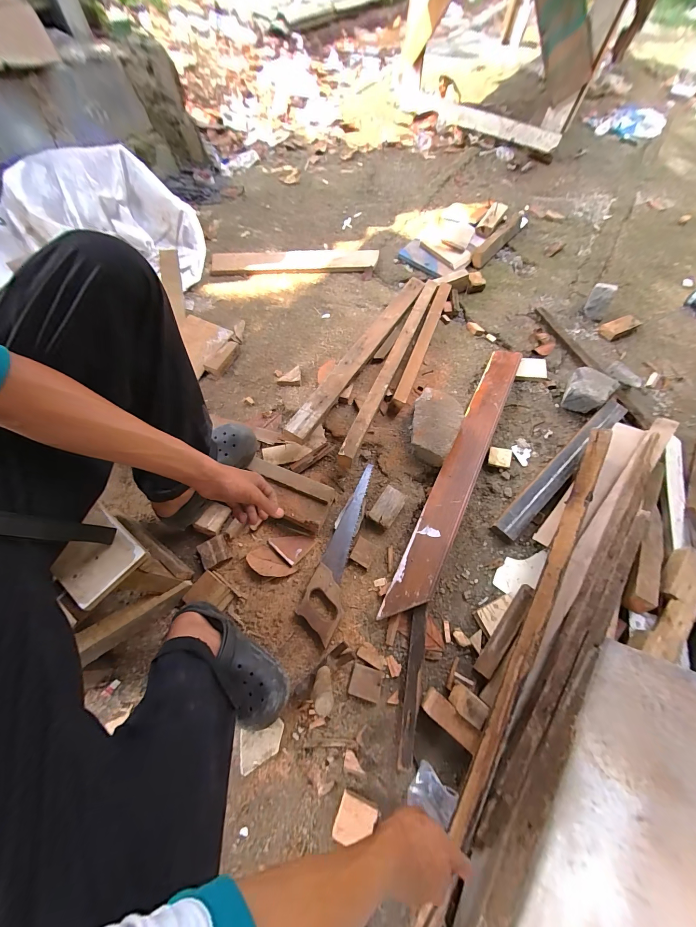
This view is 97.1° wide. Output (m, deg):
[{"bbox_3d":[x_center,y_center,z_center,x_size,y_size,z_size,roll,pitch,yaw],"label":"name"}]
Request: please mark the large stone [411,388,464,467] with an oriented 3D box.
[{"bbox_3d":[0.230,-0.099,0.844,0.132,0.080,0.206,21,67,8],"label":"large stone"}]

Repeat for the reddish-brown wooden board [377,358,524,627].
[{"bbox_3d":[0.310,-0.013,0.815,0.093,0.026,0.859,16,61,29],"label":"reddish-brown wooden board"}]

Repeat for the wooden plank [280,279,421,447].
[{"bbox_3d":[0.056,-0.366,0.965,0.075,0.035,0.804,26,62,17],"label":"wooden plank"}]

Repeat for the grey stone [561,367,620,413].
[{"bbox_3d":[0.703,-0.218,0.915,0.125,0.094,0.115,-39,72,-17],"label":"grey stone"}]

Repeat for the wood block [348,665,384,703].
[{"bbox_3d":[0.035,0.432,0.603,0.058,0.021,0.054,16,64,5],"label":"wood block"}]

